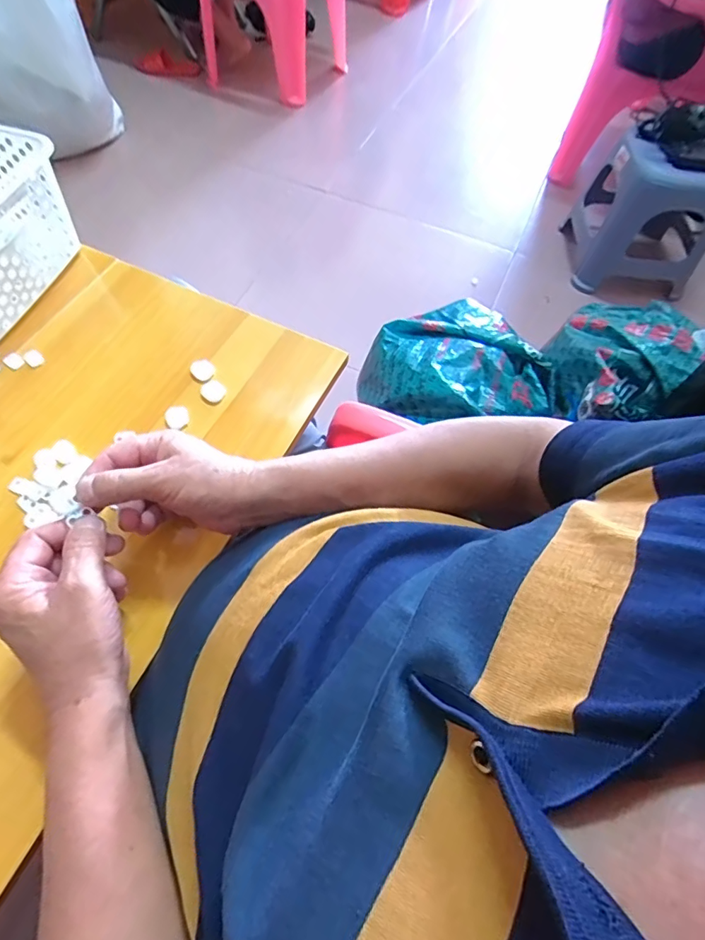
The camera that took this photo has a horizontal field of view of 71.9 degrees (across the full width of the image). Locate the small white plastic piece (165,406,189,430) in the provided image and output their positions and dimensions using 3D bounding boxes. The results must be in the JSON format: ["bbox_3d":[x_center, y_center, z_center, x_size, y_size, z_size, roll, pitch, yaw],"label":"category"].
[{"bbox_3d":[-0.167,-0.050,0.461,0.021,0.010,0.019,-24,65,-16],"label":"small white plastic piece"}]

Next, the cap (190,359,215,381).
[{"bbox_3d":[-0.150,-0.101,0.488,0.023,0.012,0.018,-20,64,-14],"label":"cap"}]

